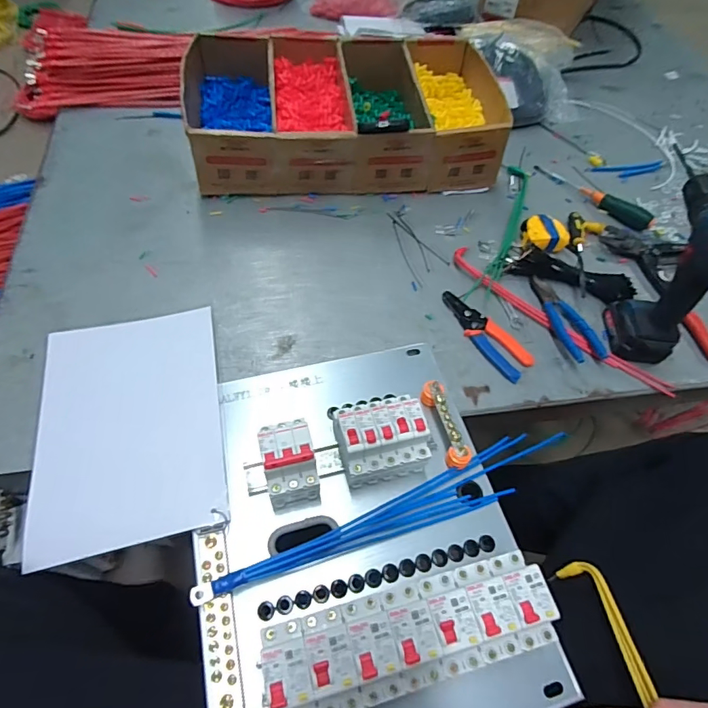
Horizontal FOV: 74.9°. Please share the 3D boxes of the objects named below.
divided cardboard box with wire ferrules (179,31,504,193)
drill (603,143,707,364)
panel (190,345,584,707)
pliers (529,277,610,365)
[{"bbox_3d":[-0.017,-0.444,0.852,0.544,0.122,0.323,-3,56,-6],"label":"divided cardboard box with wire ferrules"},{"bbox_3d":[0.417,-0.109,0.614,0.073,0.231,0.174,8,55,2],"label":"drill"},{"bbox_3d":[0.002,0.167,0.476,0.312,0.094,0.404,-10,57,-11],"label":"panel"},{"bbox_3d":[0.309,-0.055,0.674,0.055,0.014,0.157,-9,56,-10],"label":"pliers"}]

